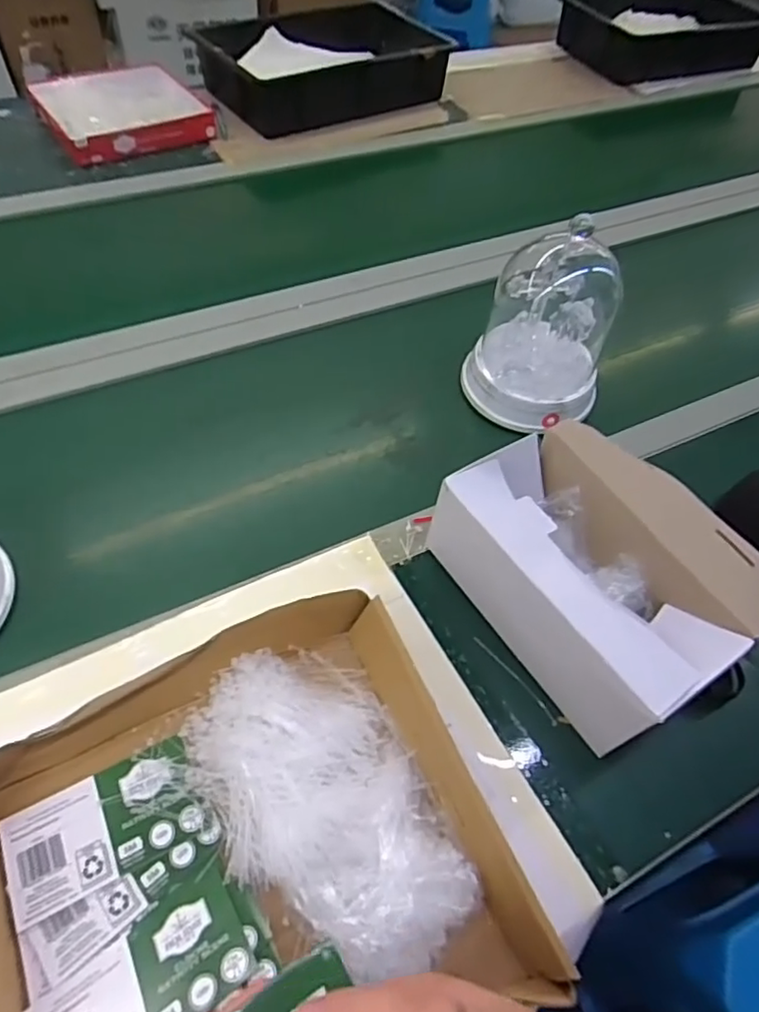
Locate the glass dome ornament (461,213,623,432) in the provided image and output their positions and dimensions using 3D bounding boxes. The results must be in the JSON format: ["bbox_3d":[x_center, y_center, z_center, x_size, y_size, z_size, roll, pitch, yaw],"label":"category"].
[{"bbox_3d":[0.176,-0.190,0.628,0.139,0.190,0.122,18,55,8],"label":"glass dome ornament"}]

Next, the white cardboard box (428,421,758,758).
[{"bbox_3d":[0.180,0.054,0.513,0.170,0.103,0.224,-28,62,-22],"label":"white cardboard box"}]

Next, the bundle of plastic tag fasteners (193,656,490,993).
[{"bbox_3d":[-0.039,0.204,0.428,0.137,0.038,0.226,-30,63,-23],"label":"bundle of plastic tag fasteners"}]

